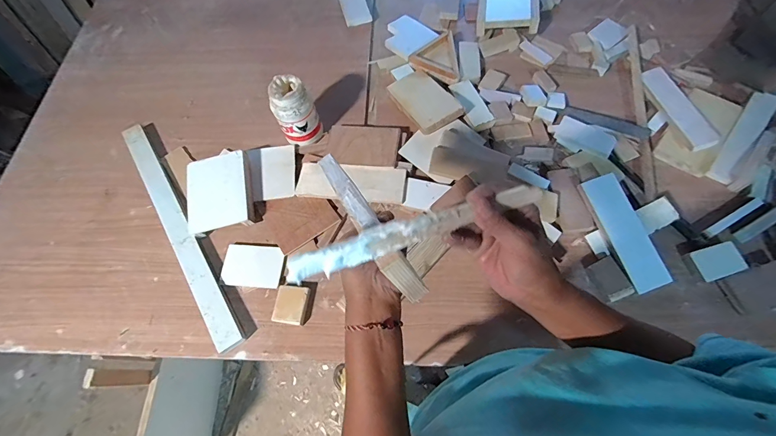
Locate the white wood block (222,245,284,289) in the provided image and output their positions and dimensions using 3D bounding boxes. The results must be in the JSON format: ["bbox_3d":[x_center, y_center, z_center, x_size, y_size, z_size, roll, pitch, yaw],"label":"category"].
[{"bbox_3d":[-0.239,0.084,0.636,0.108,0.010,0.071,4,68,6],"label":"white wood block"}]

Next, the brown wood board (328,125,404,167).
[{"bbox_3d":[-0.049,-0.146,0.713,0.142,0.012,0.098,6,63,7],"label":"brown wood board"}]

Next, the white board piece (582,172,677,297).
[{"bbox_3d":[0.393,0.022,0.596,0.059,0.009,0.195,-23,74,8],"label":"white board piece"}]

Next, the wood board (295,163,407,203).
[{"bbox_3d":[-0.071,-0.069,0.681,0.206,0.019,0.070,6,63,7],"label":"wood board"}]

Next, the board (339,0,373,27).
[{"bbox_3d":[-0.085,-0.536,0.904,0.066,0.010,0.142,-16,62,-5],"label":"board"}]

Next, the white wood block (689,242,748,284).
[{"bbox_3d":[0.539,0.070,0.584,0.078,0.008,0.050,-17,67,-3],"label":"white wood block"}]

